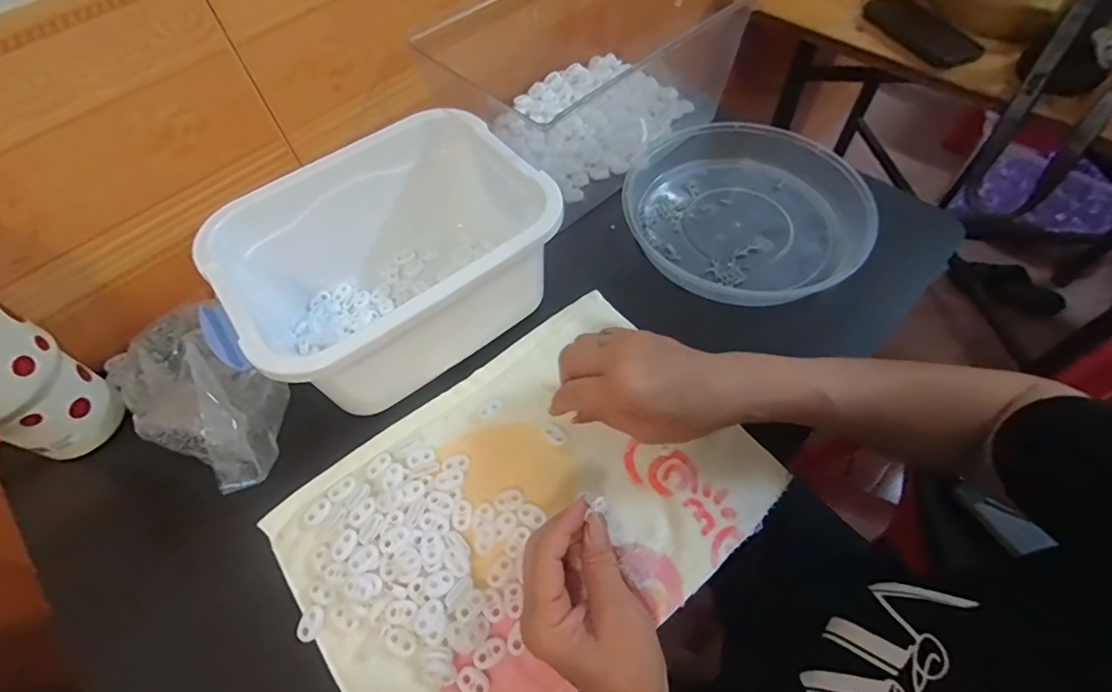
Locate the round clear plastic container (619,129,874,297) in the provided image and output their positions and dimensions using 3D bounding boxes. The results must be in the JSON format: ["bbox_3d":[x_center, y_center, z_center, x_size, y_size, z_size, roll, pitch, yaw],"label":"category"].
[{"bbox_3d":[0.187,-0.139,0.523,0.227,0.038,0.229,0,58,1],"label":"round clear plastic container"}]

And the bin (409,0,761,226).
[{"bbox_3d":[0.034,-0.320,0.586,0.252,0.116,0.329,33,64,19],"label":"bin"}]

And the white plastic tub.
[{"bbox_3d":[-0.135,-0.070,0.437,0.237,0.112,0.182,-34,63,-19],"label":"white plastic tub"}]

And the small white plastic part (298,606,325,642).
[{"bbox_3d":[-0.166,0.188,0.352,0.015,0.004,0.021,13,59,8],"label":"small white plastic part"}]

